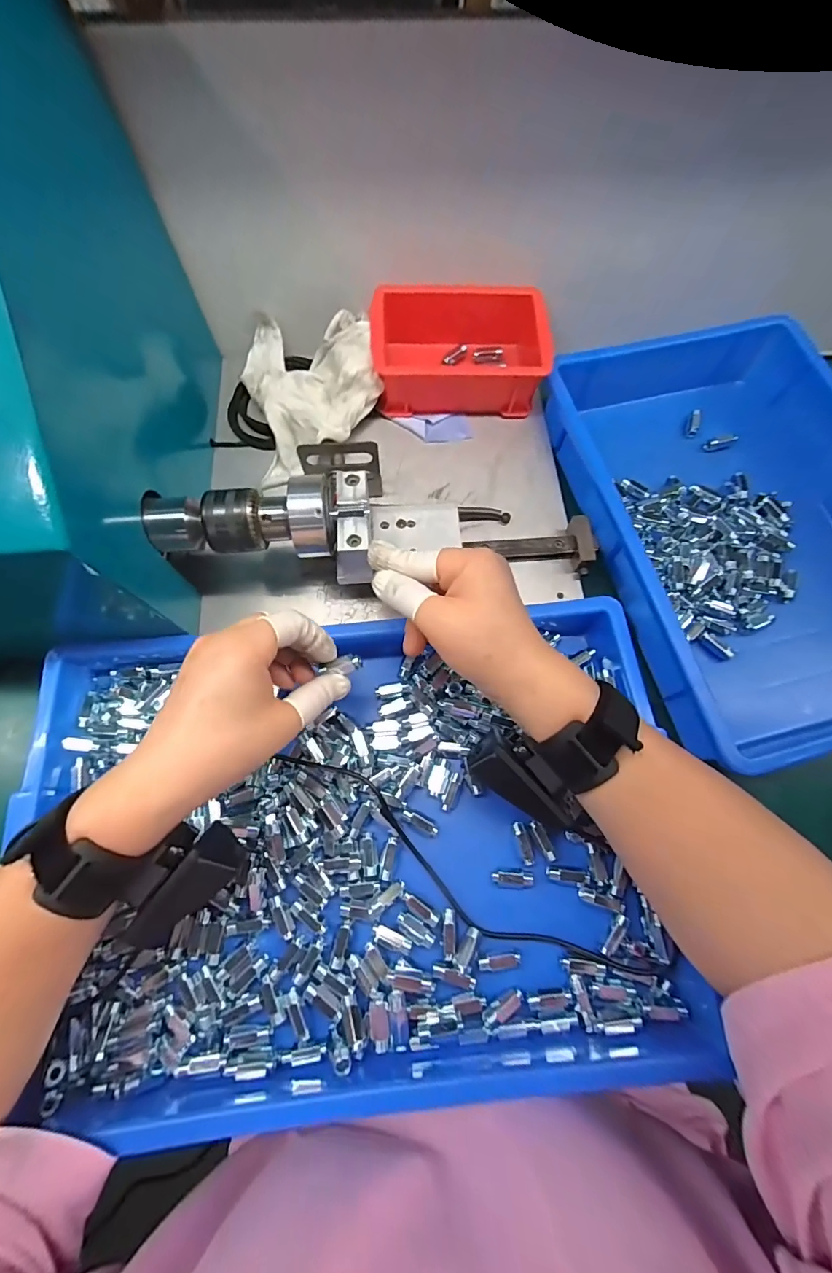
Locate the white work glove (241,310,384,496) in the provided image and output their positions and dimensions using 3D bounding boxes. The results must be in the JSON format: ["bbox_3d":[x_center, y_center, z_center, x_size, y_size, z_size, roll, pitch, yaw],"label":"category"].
[{"bbox_3d":[-0.094,-0.225,0.398,0.117,0.048,0.155,-12,72,-5],"label":"white work glove"}]

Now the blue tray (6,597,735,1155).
[{"bbox_3d":[-0.034,0.131,0.308,0.395,0.042,0.303,-5,70,-2],"label":"blue tray"}]

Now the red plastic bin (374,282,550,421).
[{"bbox_3d":[0.037,-0.253,0.407,0.146,0.059,0.093,0,71,-1],"label":"red plastic bin"}]

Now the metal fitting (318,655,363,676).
[{"bbox_3d":[-0.049,0.019,0.291,0.029,0.005,0.011,-11,70,2],"label":"metal fitting"}]

